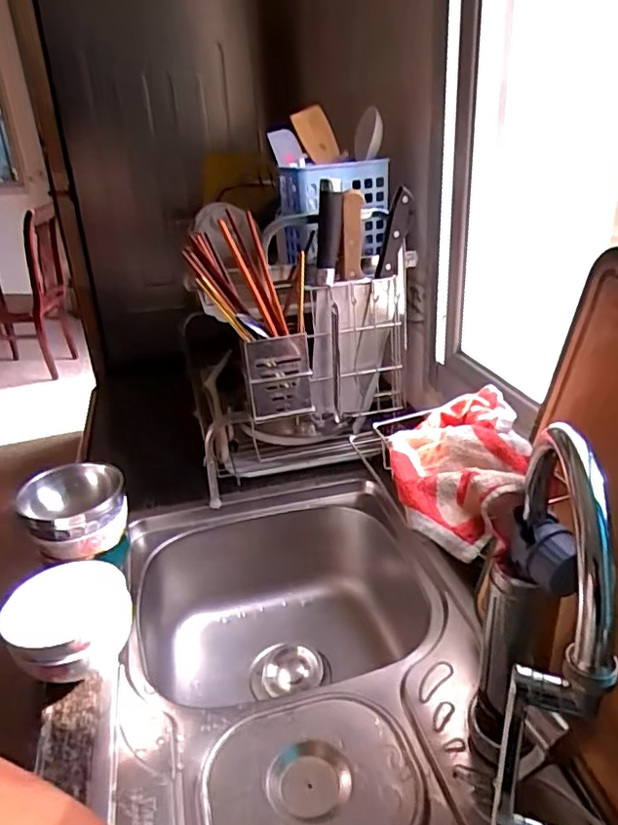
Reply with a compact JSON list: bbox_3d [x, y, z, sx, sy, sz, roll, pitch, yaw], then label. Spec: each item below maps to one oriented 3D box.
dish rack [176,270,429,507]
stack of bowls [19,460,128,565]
[{"bbox_3d":[-0.010,-0.034,0.857,0.292,0.307,0.201,-5,27,-3],"label":"dish rack"},{"bbox_3d":[-0.286,0.121,0.730,0.116,0.070,0.116,-14,28,-20],"label":"stack of bowls"}]

